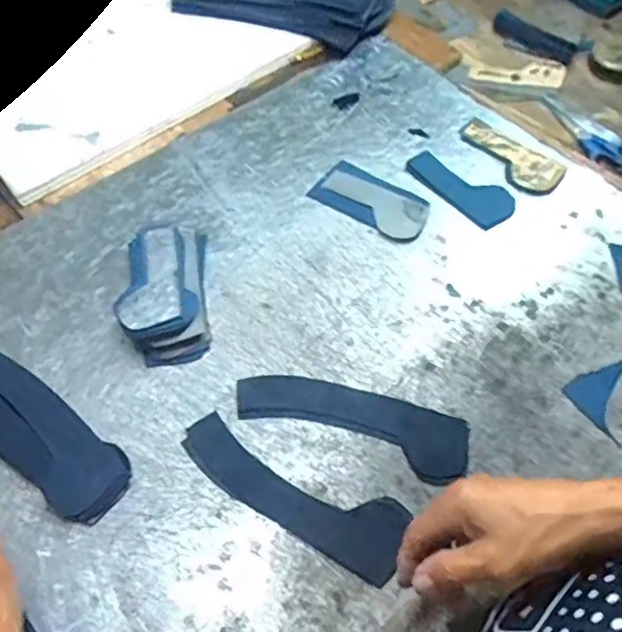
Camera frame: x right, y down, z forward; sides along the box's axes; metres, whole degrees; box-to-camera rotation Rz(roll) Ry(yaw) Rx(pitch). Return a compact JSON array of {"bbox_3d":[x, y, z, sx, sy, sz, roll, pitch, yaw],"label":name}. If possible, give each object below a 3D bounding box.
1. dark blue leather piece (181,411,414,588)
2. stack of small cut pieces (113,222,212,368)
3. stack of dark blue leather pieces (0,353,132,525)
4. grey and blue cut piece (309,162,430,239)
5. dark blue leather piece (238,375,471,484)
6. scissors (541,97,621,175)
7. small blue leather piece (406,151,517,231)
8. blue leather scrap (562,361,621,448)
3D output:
[{"bbox_3d":[-0.018,0.144,0.528,0.205,0.006,0.063,26,61,19],"label":"dark blue leather piece"},{"bbox_3d":[-0.150,-0.034,0.630,0.083,0.041,0.168,-8,57,-2],"label":"stack of small cut pieces"},{"bbox_3d":[-0.252,0.101,0.560,0.213,0.017,0.068,32,64,22],"label":"stack of dark blue leather pieces"},{"bbox_3d":[0.069,-0.132,0.703,0.135,0.008,0.067,33,64,22],"label":"grey and blue cut piece"},{"bbox_3d":[0.035,0.092,0.556,0.209,0.007,0.060,14,58,12],"label":"dark blue leather piece"},{"bbox_3d":[0.352,-0.224,0.772,0.073,0.012,0.168,-32,60,-17],"label":"scissors"},{"bbox_3d":[0.168,-0.147,0.703,0.128,0.004,0.057,40,69,22],"label":"small blue leather piece"},{"bbox_3d":[0.260,0.065,0.561,0.052,0.005,0.092,17,63,16],"label":"blue leather scrap"}]

